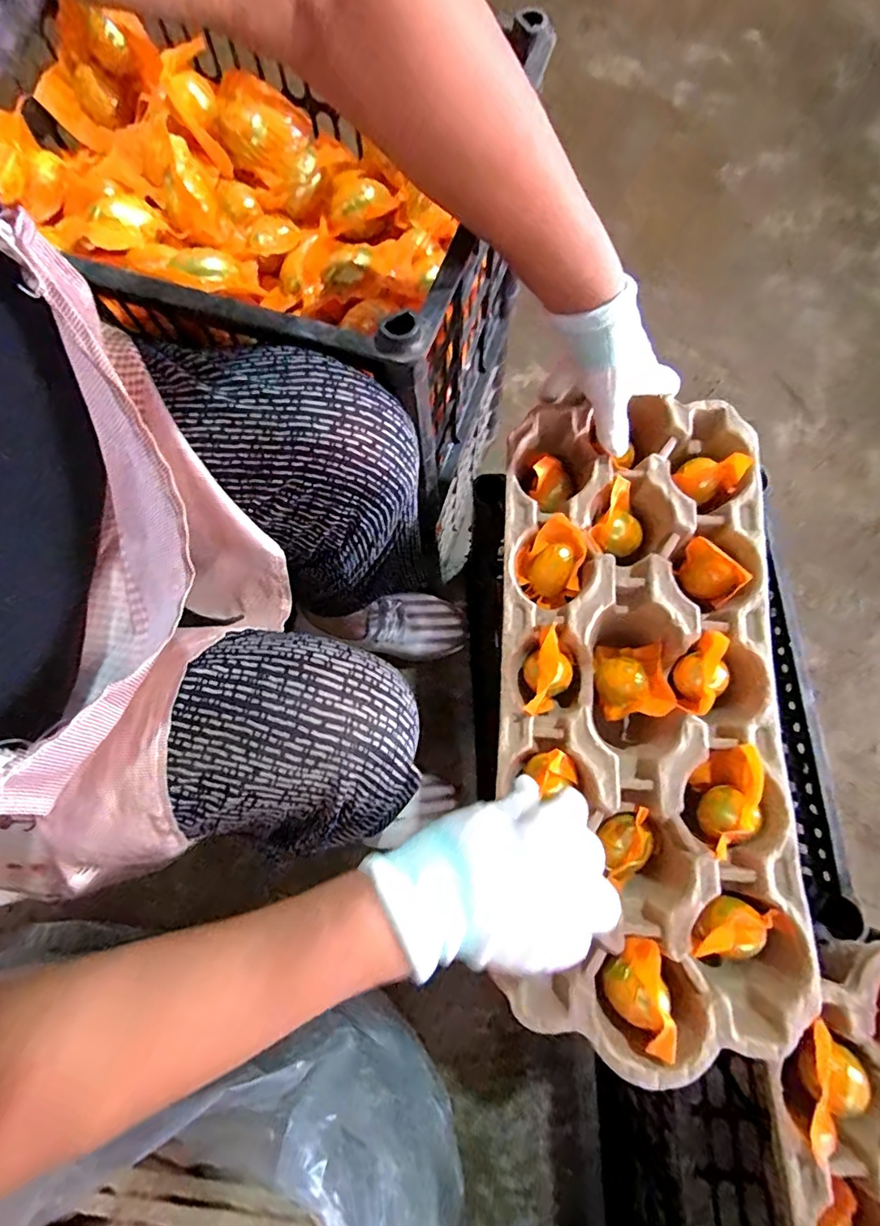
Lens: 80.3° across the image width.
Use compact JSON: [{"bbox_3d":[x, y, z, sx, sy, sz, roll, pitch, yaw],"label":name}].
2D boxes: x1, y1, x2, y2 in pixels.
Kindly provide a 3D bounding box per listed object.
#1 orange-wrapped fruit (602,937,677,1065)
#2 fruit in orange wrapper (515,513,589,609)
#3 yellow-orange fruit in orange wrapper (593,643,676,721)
[{"bbox_3d":[0.136,0.260,0.358,0.034,0.037,0.062,0,75,1],"label":"orange-wrapped fruit"},{"bbox_3d":[0.100,-0.043,0.458,0.053,0.053,0.055,-42,78,-10],"label":"fruit in orange wrapper"},{"bbox_3d":[0.164,0.057,0.452,0.045,0.057,0.065,-4,75,0],"label":"yellow-orange fruit in orange wrapper"}]

